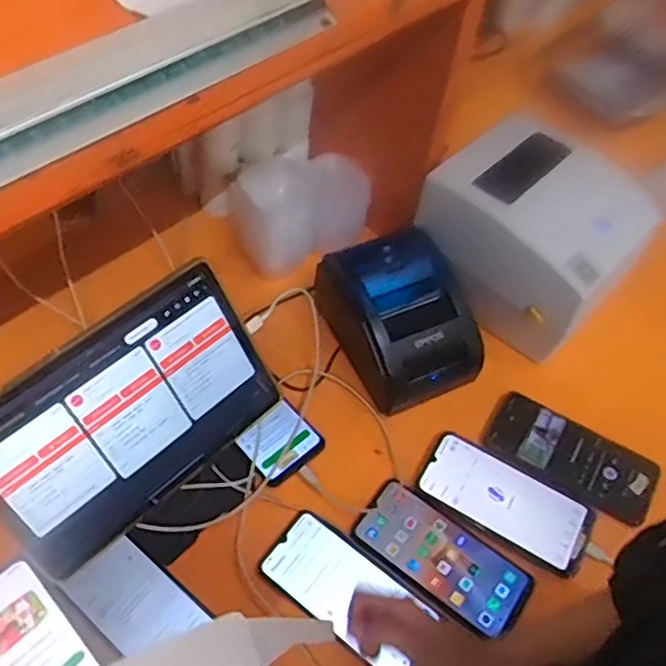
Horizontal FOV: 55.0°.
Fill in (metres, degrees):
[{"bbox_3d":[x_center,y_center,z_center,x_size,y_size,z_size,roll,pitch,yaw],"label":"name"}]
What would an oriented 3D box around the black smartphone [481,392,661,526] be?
[{"bbox_3d":[0.251,0.128,0.679,0.174,0.012,0.078,27,58,15],"label":"black smartphone"}]

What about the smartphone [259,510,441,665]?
[{"bbox_3d":[0.014,0.237,0.592,0.161,0.010,0.075,36,61,19],"label":"smartphone"}]

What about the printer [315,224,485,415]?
[{"bbox_3d":[0.073,-0.019,0.710,0.148,0.099,0.168,-17,58,-14],"label":"printer"}]

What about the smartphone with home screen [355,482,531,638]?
[{"bbox_3d":[0.104,0.211,0.610,0.164,0.014,0.075,32,60,18],"label":"smartphone with home screen"}]

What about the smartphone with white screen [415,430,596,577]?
[{"bbox_3d":[0.174,0.167,0.649,0.172,0.010,0.083,29,59,16],"label":"smartphone with white screen"}]

